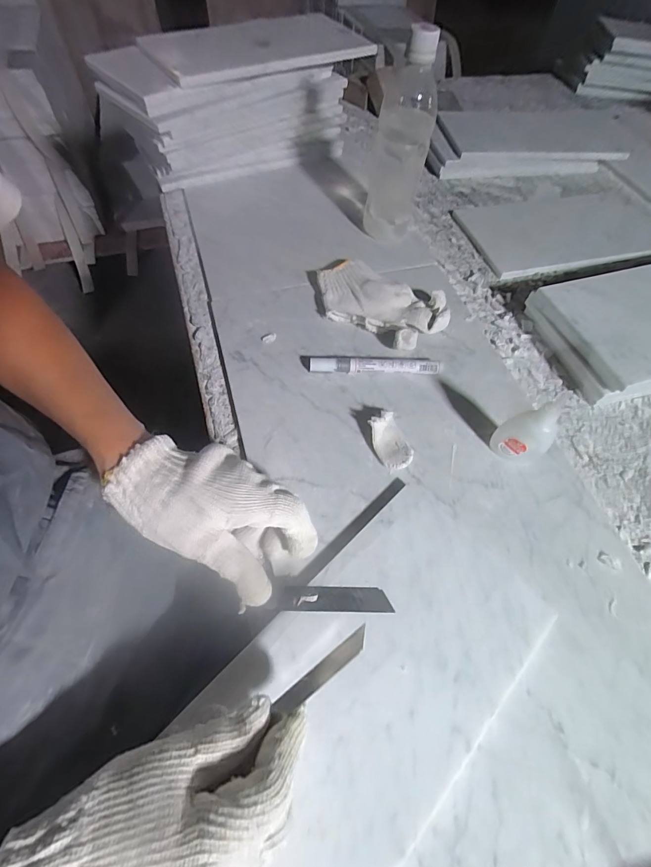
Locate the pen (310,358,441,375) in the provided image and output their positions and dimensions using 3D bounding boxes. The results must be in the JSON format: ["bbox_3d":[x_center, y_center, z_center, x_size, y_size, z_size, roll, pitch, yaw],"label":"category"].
[{"bbox_3d":[0.053,-0.074,0.417,0.138,0.017,0.016,1,59,-4],"label":"pen"}]

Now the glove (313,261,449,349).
[{"bbox_3d":[0.062,-0.156,0.460,0.158,0.032,0.095,31,61,13],"label":"glove"}]

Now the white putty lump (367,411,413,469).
[{"bbox_3d":[0.063,0.007,0.370,0.032,0.022,0.054,-22,63,-17],"label":"white putty lump"}]

